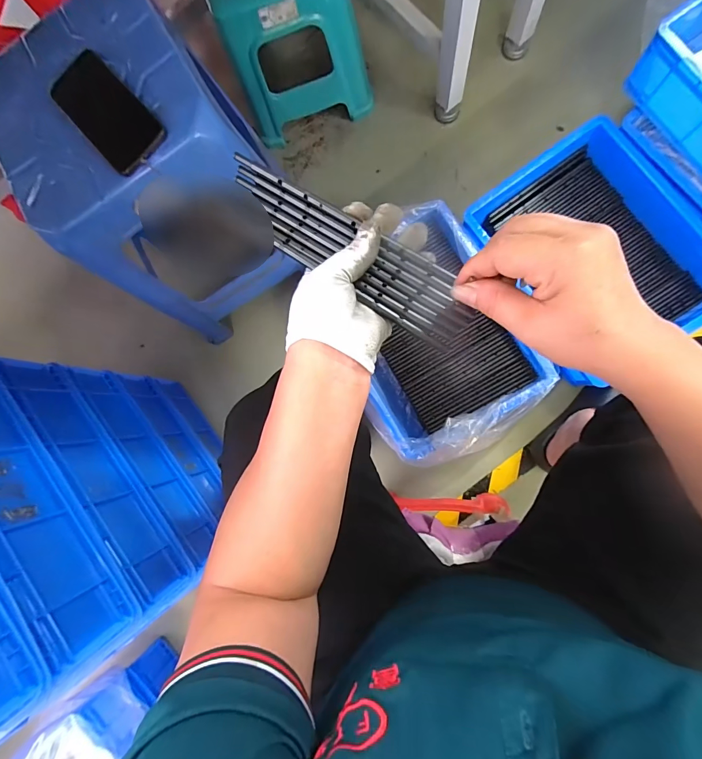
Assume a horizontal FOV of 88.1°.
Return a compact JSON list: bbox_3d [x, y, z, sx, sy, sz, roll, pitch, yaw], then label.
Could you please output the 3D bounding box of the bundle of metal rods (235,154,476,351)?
[{"bbox_3d":[-0.001,-0.103,0.292,0.219,0.009,0.053,34,92,1],"label":"bundle of metal rods"}]

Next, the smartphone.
[{"bbox_3d":[-0.284,-0.311,0.419,0.074,0.012,0.157,-44,82,4],"label":"smartphone"}]

